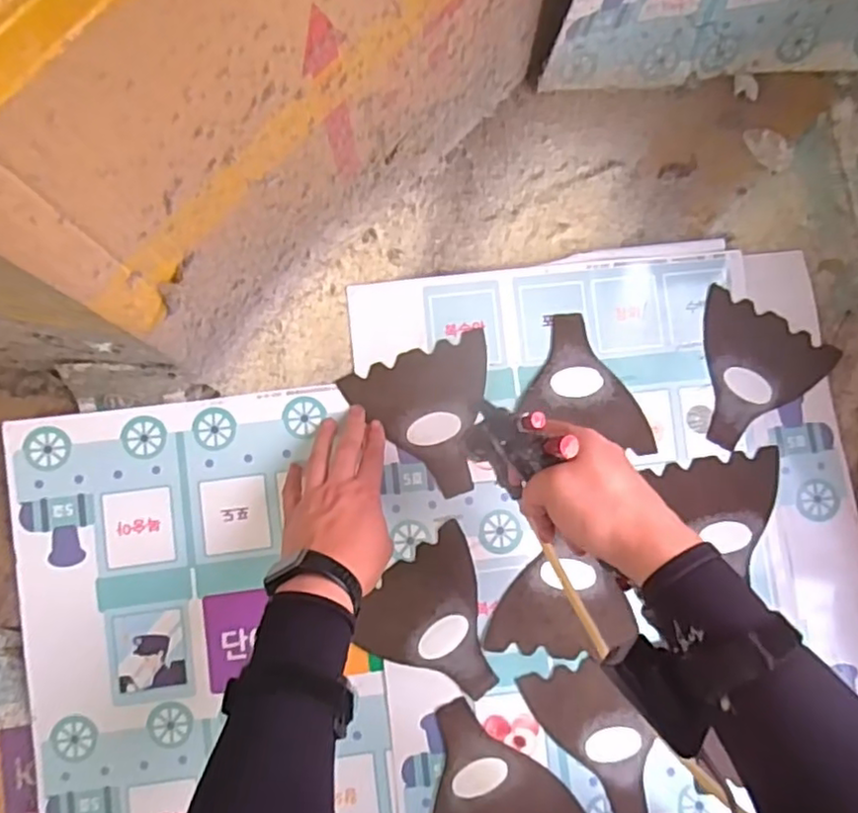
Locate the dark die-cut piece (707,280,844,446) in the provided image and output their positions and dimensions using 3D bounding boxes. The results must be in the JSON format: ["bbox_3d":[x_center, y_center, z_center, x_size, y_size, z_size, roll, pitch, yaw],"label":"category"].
[{"bbox_3d":[0.298,-0.026,0.611,0.129,0.006,0.130,27,85,2],"label":"dark die-cut piece"}]

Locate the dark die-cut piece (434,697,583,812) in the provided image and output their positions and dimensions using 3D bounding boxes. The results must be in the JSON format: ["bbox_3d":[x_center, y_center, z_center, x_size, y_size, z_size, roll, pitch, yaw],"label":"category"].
[{"bbox_3d":[0.048,0.326,0.570,0.128,0.004,0.134,-21,85,-2],"label":"dark die-cut piece"}]

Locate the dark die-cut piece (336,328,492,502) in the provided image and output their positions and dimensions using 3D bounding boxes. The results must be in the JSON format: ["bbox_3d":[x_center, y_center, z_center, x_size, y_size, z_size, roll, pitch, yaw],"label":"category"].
[{"bbox_3d":[0.005,0.013,0.595,0.133,0.009,0.133,-21,83,-1],"label":"dark die-cut piece"}]

